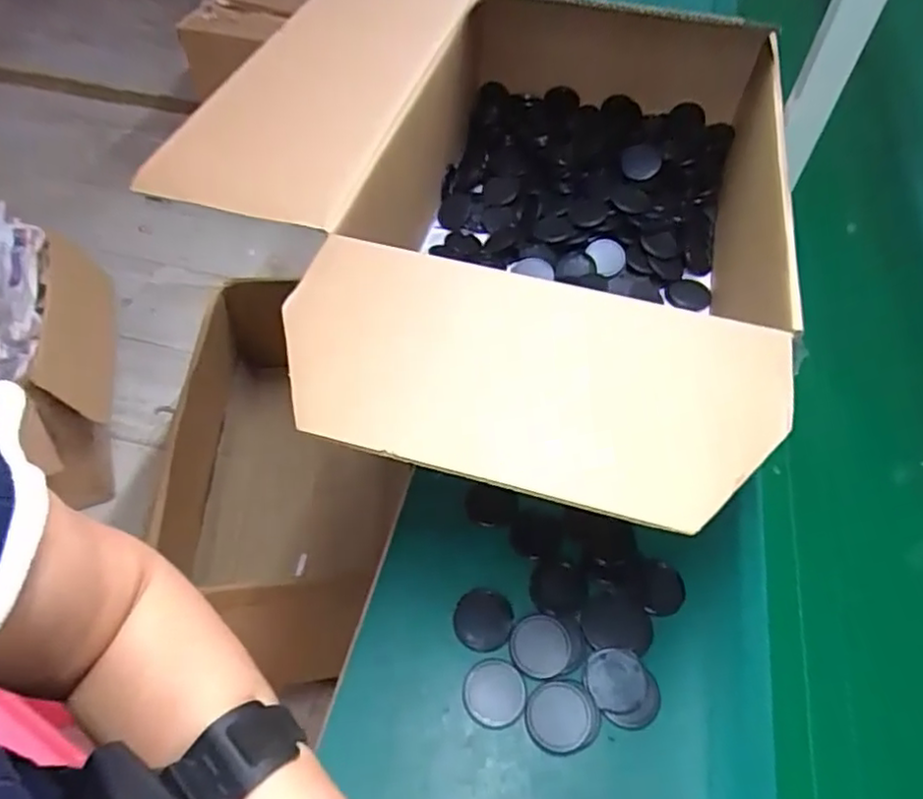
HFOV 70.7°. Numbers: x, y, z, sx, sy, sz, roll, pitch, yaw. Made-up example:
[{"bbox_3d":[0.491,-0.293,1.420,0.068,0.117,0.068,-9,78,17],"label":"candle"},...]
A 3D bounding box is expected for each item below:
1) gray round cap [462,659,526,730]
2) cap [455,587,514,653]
[{"bbox_3d":[0.026,0.238,0.528,0.049,0.005,0.050,-4,52,-5],"label":"gray round cap"},{"bbox_3d":[0.019,0.189,0.563,0.049,0.005,0.054,10,52,6],"label":"cap"}]

